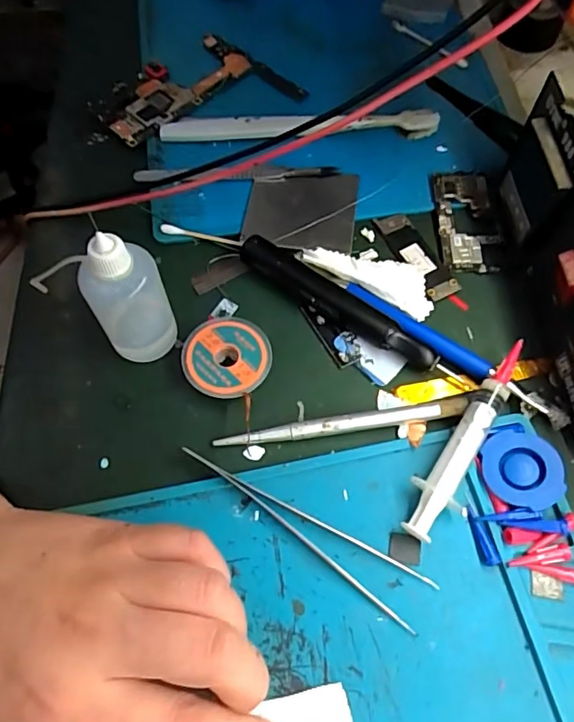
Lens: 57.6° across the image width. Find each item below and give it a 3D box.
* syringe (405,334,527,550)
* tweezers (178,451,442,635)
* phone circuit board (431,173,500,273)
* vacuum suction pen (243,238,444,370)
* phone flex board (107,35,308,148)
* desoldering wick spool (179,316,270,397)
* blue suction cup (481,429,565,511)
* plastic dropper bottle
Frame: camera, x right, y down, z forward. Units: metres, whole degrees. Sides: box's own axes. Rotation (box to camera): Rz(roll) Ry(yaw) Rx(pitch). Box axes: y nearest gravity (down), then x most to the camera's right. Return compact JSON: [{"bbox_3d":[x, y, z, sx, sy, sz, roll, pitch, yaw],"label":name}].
[{"bbox_3d":[0.089,0.038,0.251,0.024,0.022,0.107,30,67,14],"label":"syringe"},{"bbox_3d":[0.007,0.074,0.241,0.127,0.008,0.023,32,67,15],"label":"tweezers"},{"bbox_3d":[0.110,-0.088,0.321,0.034,0.006,0.072,0,63,-1],"label":"phone circuit board"},{"bbox_3d":[0.028,-0.033,0.288,0.122,0.020,0.016,32,67,15],"label":"vacuum suction pen"},{"bbox_3d":[-0.066,-0.200,0.375,0.133,0.009,0.077,-23,66,-12],"label":"phone flex board"},{"bbox_3d":[-0.031,0.000,0.277,0.045,0.012,0.046,0,63,0],"label":"desoldering wick spool"},{"bbox_3d":[0.110,0.051,0.245,0.033,0.008,0.036,-9,62,17],"label":"blue suction cup"},{"bbox_3d":[-0.092,-0.040,0.256,0.066,0.082,0.033,30,67,14],"label":"plastic dropper bottle"}]

